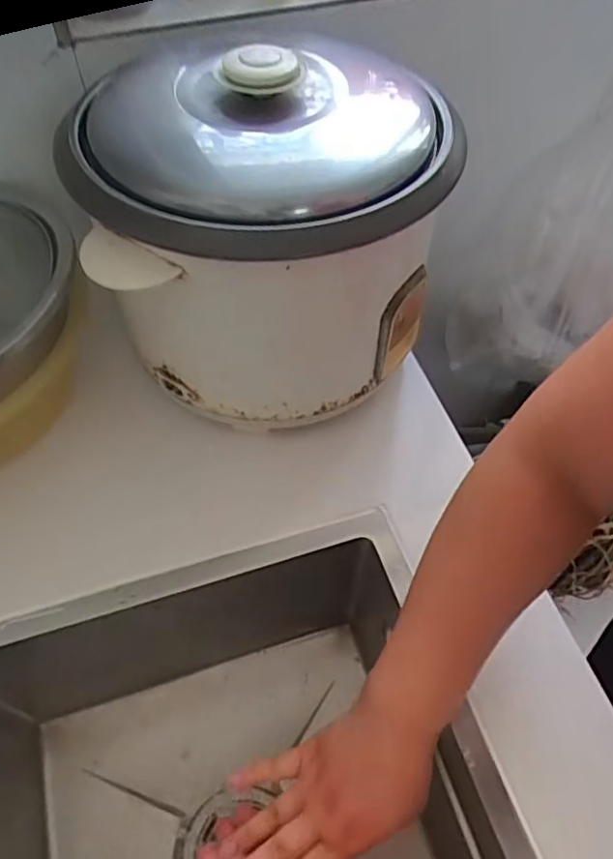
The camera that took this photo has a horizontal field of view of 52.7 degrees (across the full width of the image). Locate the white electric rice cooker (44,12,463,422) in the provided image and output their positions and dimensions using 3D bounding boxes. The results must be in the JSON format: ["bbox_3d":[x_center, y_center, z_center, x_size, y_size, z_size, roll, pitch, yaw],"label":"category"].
[{"bbox_3d":[-0.033,-0.186,0.533,0.284,0.235,0.284,5,56,3],"label":"white electric rice cooker"}]

